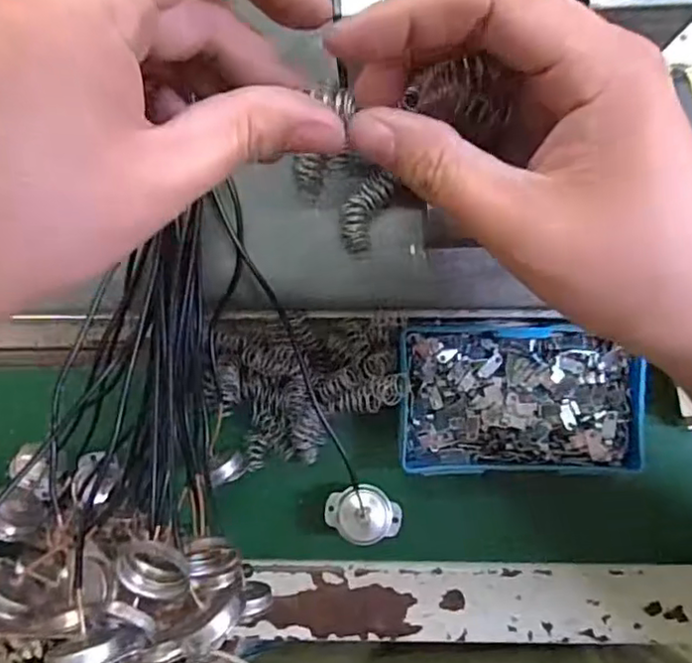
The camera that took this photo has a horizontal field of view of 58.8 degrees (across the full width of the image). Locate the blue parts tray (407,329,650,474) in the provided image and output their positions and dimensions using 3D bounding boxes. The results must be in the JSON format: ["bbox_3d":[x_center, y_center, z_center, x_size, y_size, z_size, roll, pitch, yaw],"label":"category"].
[{"bbox_3d":[0.085,0.032,0.301,0.114,0.022,0.069,-1,89,1],"label":"blue parts tray"}]

